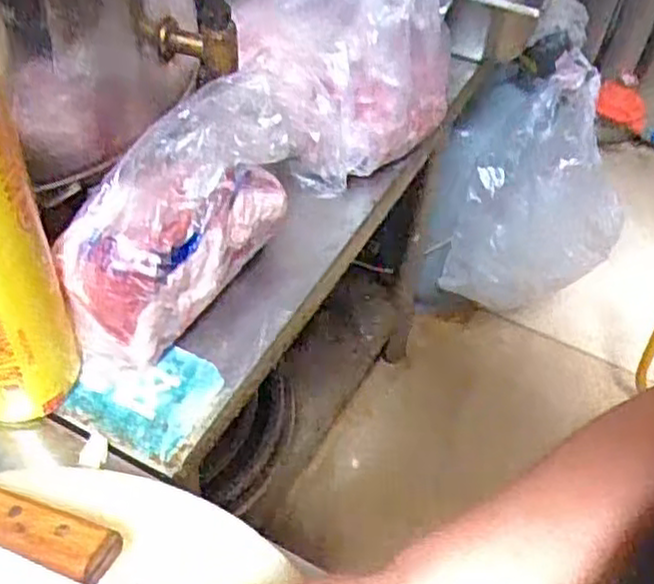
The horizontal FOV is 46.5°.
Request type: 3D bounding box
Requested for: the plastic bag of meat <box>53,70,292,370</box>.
[{"bbox_3d":[-0.112,-0.058,0.583,0.082,0.133,0.211,27,54,18],"label":"plastic bag of meat"}]

